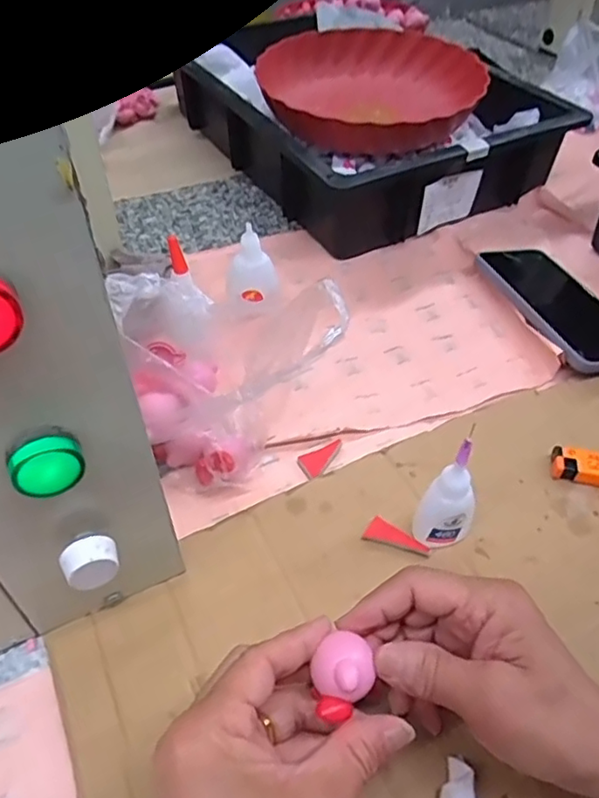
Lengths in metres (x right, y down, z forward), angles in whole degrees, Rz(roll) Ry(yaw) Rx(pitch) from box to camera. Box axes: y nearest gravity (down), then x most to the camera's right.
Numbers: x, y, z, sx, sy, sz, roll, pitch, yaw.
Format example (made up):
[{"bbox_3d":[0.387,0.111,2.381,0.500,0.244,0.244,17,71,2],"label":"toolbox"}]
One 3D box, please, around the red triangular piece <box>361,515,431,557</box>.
[{"bbox_3d":[0.061,0.084,0.374,0.041,0.006,0.018,16,49,14],"label":"red triangular piece"}]

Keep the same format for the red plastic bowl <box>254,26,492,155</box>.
[{"bbox_3d":[0.077,-0.341,0.670,0.229,0.055,0.244,18,49,16],"label":"red plastic bowl"}]

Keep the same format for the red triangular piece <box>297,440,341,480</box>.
[{"bbox_3d":[0.017,0.041,0.417,0.035,0.004,0.020,-23,51,-21],"label":"red triangular piece"}]

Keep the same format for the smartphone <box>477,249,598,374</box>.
[{"bbox_3d":[0.224,-0.083,0.520,0.083,0.011,0.170,-6,44,-19],"label":"smartphone"}]

